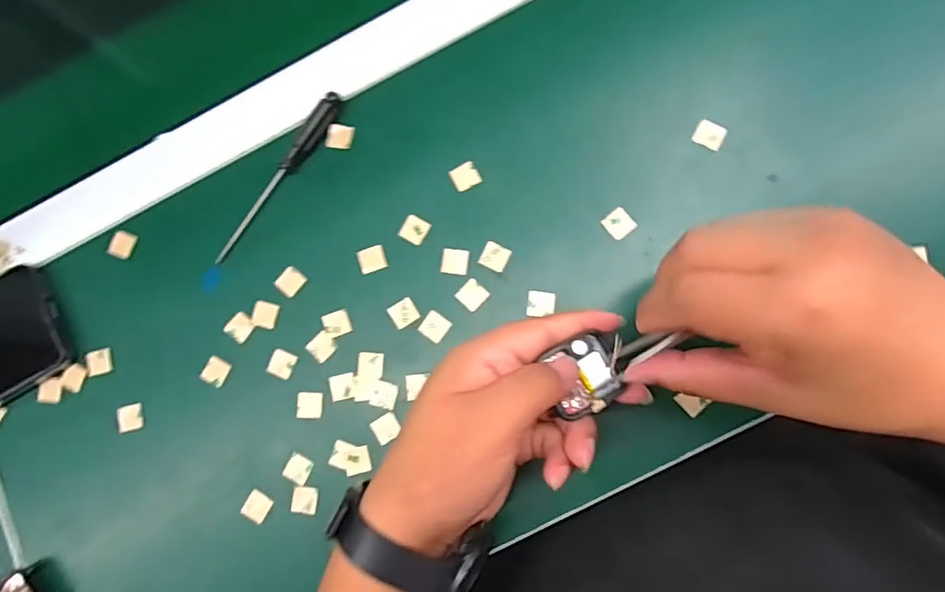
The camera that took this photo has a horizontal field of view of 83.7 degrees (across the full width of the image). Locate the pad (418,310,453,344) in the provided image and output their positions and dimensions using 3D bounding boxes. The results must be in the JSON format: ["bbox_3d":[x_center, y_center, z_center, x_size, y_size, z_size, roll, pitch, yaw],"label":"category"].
[{"bbox_3d":[-0.023,0.019,0.328,0.016,0.004,0.016,37,88,10],"label":"pad"}]

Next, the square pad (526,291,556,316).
[{"bbox_3d":[0.042,0.005,0.323,0.017,0.004,0.015,6,83,8],"label":"square pad"}]

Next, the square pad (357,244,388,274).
[{"bbox_3d":[-0.065,-0.024,0.337,0.017,0.004,0.016,-18,81,4],"label":"square pad"}]

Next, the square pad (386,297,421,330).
[{"bbox_3d":[-0.043,0.010,0.331,0.017,0.004,0.016,-32,80,2],"label":"square pad"}]

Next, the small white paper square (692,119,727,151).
[{"bbox_3d":[0.146,-0.099,0.323,0.018,0.004,0.015,27,86,10],"label":"small white paper square"}]

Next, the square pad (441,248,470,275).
[{"bbox_3d":[-0.011,-0.022,0.332,0.017,0.004,0.016,6,83,8],"label":"square pad"}]

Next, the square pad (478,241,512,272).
[{"bbox_3d":[0.014,-0.025,0.329,0.016,0.004,0.016,28,87,10],"label":"square pad"}]

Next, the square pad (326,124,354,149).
[{"bbox_3d":[-0.088,-0.106,0.349,0.017,0.004,0.016,9,84,8],"label":"square pad"}]

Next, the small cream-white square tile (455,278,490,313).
[{"bbox_3d":[0.000,-0.001,0.328,0.017,0.004,0.016,43,89,10],"label":"small cream-white square tile"}]

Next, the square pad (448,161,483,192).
[{"bbox_3d":[-0.005,-0.076,0.337,0.017,0.004,0.016,-28,80,3],"label":"square pad"}]

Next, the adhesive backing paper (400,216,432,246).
[{"bbox_3d":[-0.037,-0.042,0.337,0.016,0.004,0.016,31,87,10],"label":"adhesive backing paper"}]

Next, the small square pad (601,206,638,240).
[{"bbox_3d":[0.090,-0.044,0.323,0.016,0.004,0.017,-40,80,1],"label":"small square pad"}]

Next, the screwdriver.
[{"bbox_3d":[-0.127,-0.077,0.346,0.011,0.013,0.131,38,88,10],"label":"screwdriver"}]

